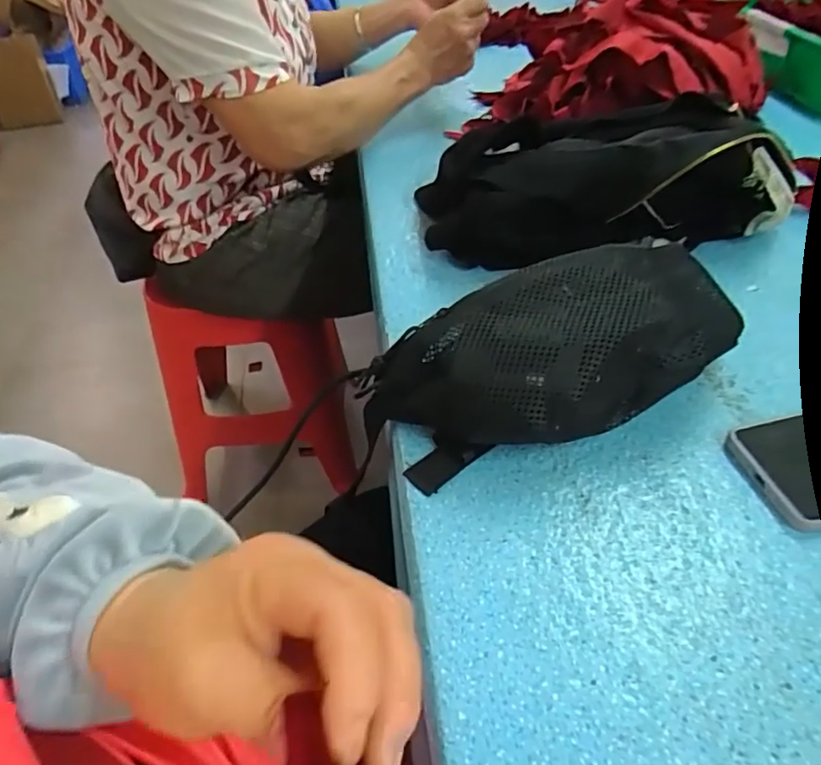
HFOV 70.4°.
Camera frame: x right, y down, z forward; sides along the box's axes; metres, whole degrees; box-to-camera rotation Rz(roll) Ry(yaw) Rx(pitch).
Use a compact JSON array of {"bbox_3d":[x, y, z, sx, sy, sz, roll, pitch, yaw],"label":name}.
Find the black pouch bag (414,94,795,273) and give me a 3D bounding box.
[{"bbox_3d":[0.186,-0.191,0.558,0.353,0.101,0.124,-2,45,3],"label":"black pouch bag"}]

